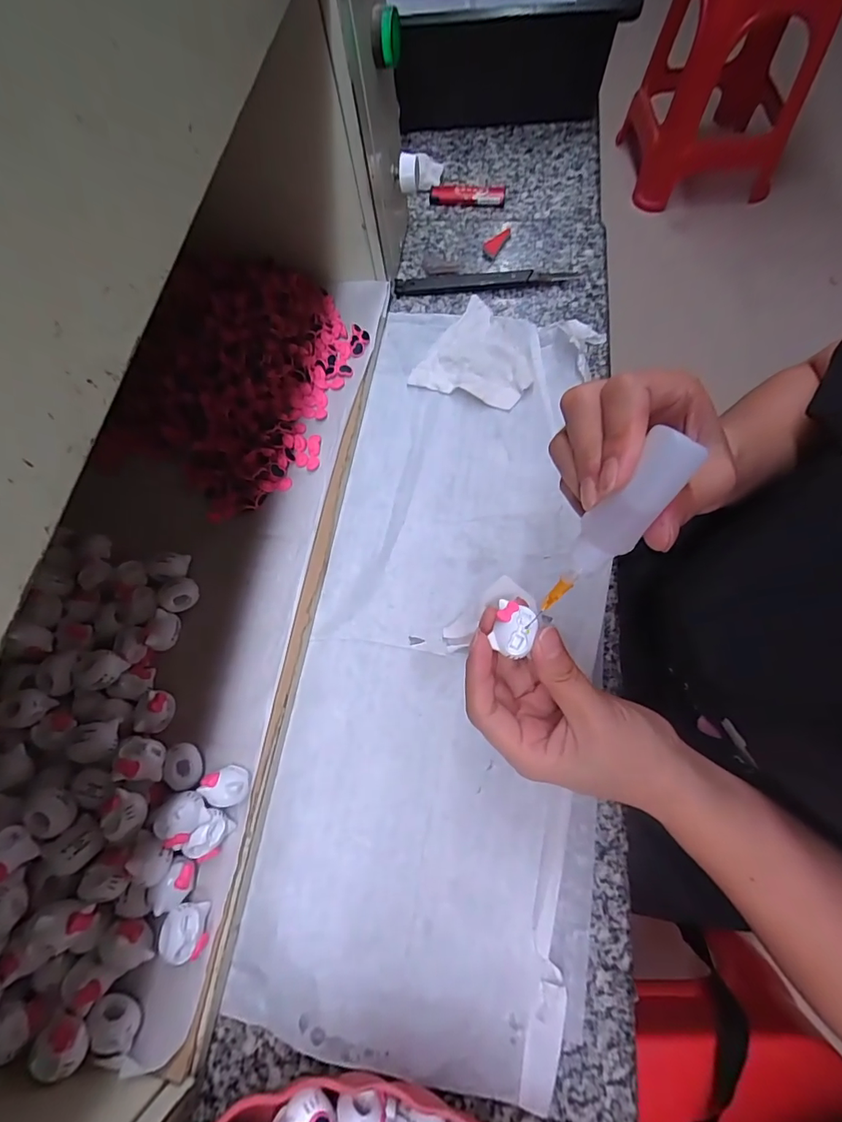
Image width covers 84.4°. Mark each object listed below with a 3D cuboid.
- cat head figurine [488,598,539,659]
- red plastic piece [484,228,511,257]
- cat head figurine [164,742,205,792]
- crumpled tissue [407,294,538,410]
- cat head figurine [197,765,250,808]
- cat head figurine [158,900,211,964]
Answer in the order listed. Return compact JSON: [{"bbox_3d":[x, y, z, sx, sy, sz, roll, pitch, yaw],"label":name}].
[{"bbox_3d":[0.044,0.032,0.220,0.018,0.009,0.025,18,73,7],"label":"cat head figurine"},{"bbox_3d":[0.072,-0.300,0.437,0.015,0.007,0.035,30,75,13],"label":"red plastic piece"},{"bbox_3d":[-0.139,0.122,0.276,0.017,0.022,0.025,-13,72,-3],"label":"cat head figurine"},{"bbox_3d":[0.051,-0.175,0.386,0.091,0.015,0.093,20,73,11],"label":"crumpled tissue"},{"bbox_3d":[-0.112,0.132,0.271,0.024,0.022,0.021,-15,70,-2],"label":"cat head figurine"},{"bbox_3d":[-0.126,0.198,0.248,0.020,0.020,0.024,-7,70,1],"label":"cat head figurine"}]

